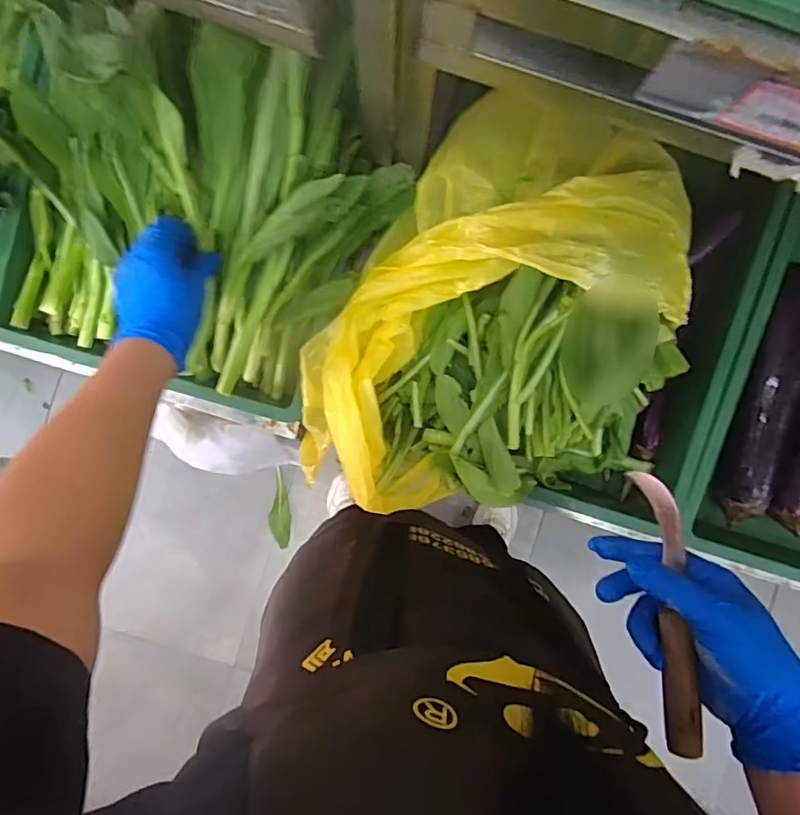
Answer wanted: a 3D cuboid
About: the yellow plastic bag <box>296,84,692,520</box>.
[{"bbox_3d":[0.078,-0.083,0.497,0.355,0.166,0.337,-7,89,-2],"label":"yellow plastic bag"}]

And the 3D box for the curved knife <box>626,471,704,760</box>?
[{"bbox_3d":[0.184,0.136,0.371,0.023,0.023,0.183,1,78,-2],"label":"curved knife"}]

